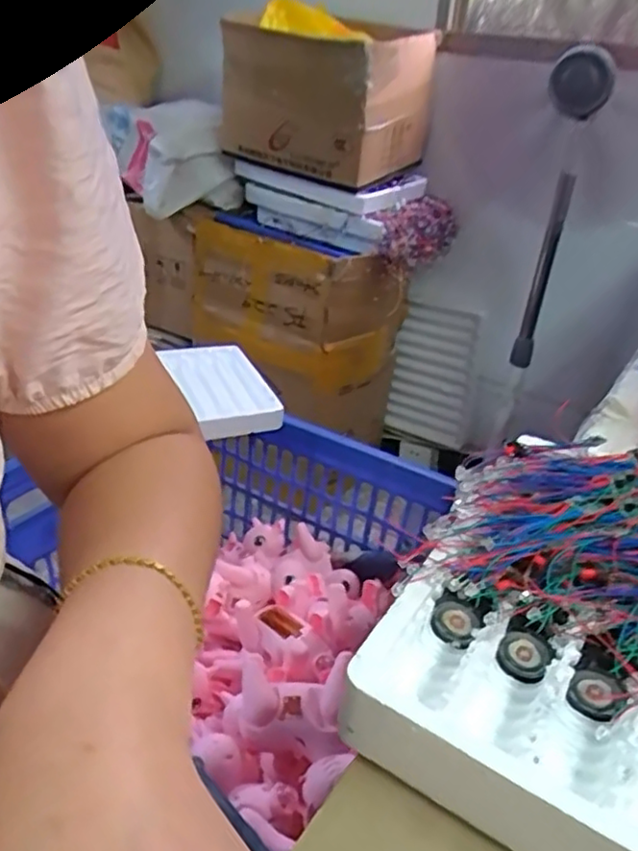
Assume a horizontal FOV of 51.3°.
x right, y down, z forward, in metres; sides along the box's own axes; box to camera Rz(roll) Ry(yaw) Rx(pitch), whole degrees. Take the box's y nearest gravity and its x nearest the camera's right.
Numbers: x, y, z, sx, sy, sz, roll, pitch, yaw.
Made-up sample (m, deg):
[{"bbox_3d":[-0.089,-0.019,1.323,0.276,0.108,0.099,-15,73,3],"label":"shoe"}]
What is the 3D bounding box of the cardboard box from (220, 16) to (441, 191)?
[{"bbox_3d":[0.006,-0.650,1.331,0.363,0.253,0.297,23,34,27],"label":"cardboard box"}]

